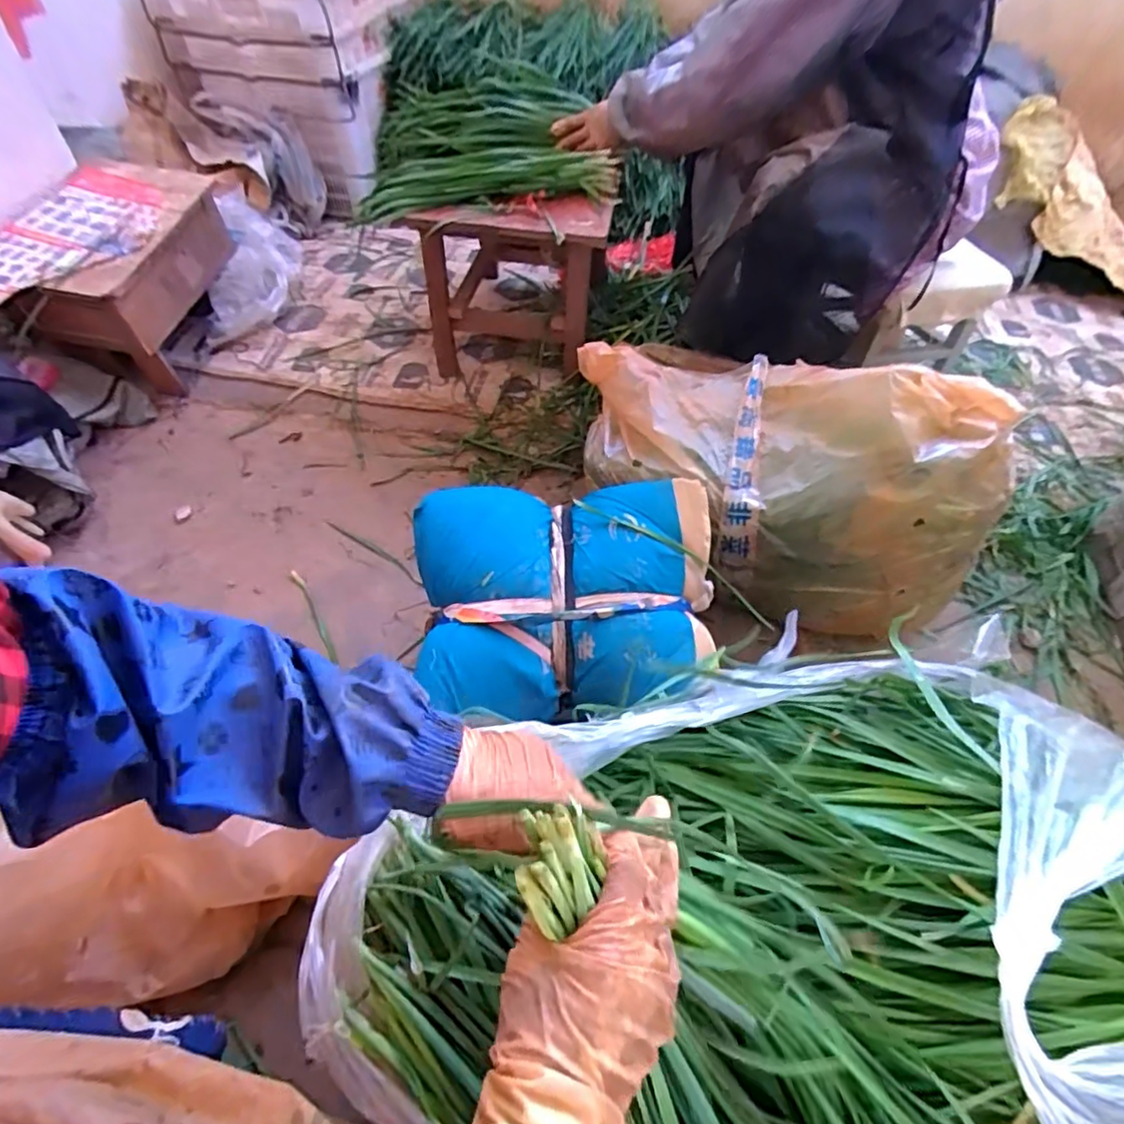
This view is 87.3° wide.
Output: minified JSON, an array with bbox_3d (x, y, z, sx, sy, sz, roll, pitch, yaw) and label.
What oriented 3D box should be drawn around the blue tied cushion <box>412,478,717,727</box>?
[{"bbox_3d":[0.010,0.037,0.698,0.342,0.103,0.280,-5,54,-6],"label":"blue tied cushion"}]

